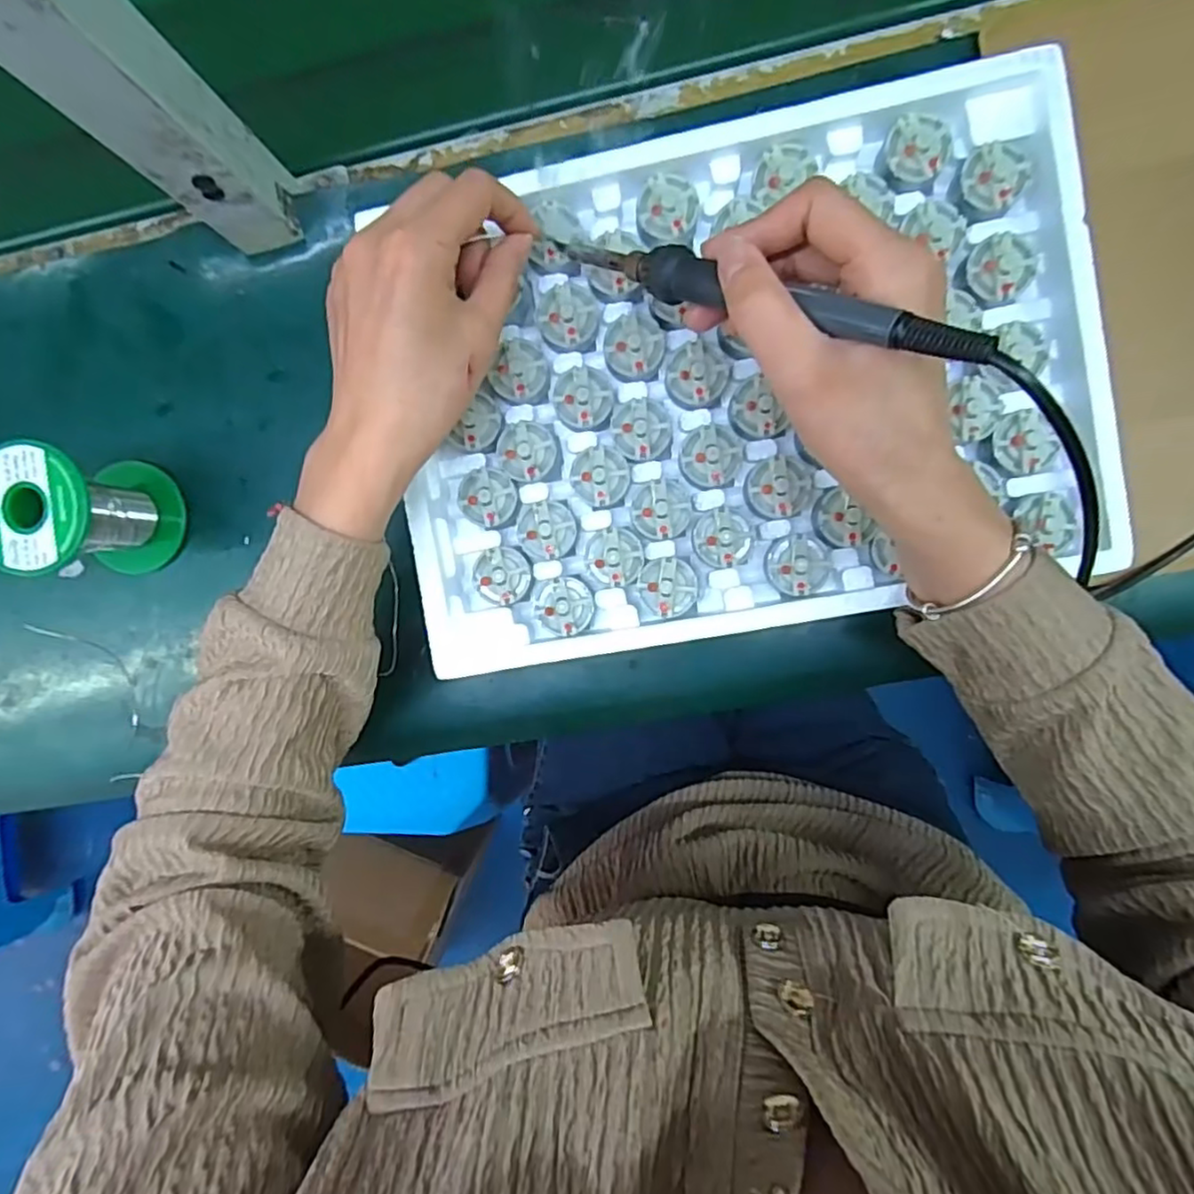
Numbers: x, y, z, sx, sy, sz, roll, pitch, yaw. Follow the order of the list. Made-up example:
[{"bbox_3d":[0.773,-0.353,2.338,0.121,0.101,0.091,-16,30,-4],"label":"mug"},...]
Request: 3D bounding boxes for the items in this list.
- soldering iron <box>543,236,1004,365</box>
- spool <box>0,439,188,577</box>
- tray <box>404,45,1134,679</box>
[{"bbox_3d":[0.048,-0.126,0.266,0.220,0.017,0.018,34,97,34],"label":"soldering iron"},{"bbox_3d":[-0.290,-0.047,0.368,0.059,0.075,0.067,4,94,5],"label":"spool"},{"bbox_3d":[0.067,-0.108,0.343,0.336,0.053,0.243,-9,92,6],"label":"tray"}]

